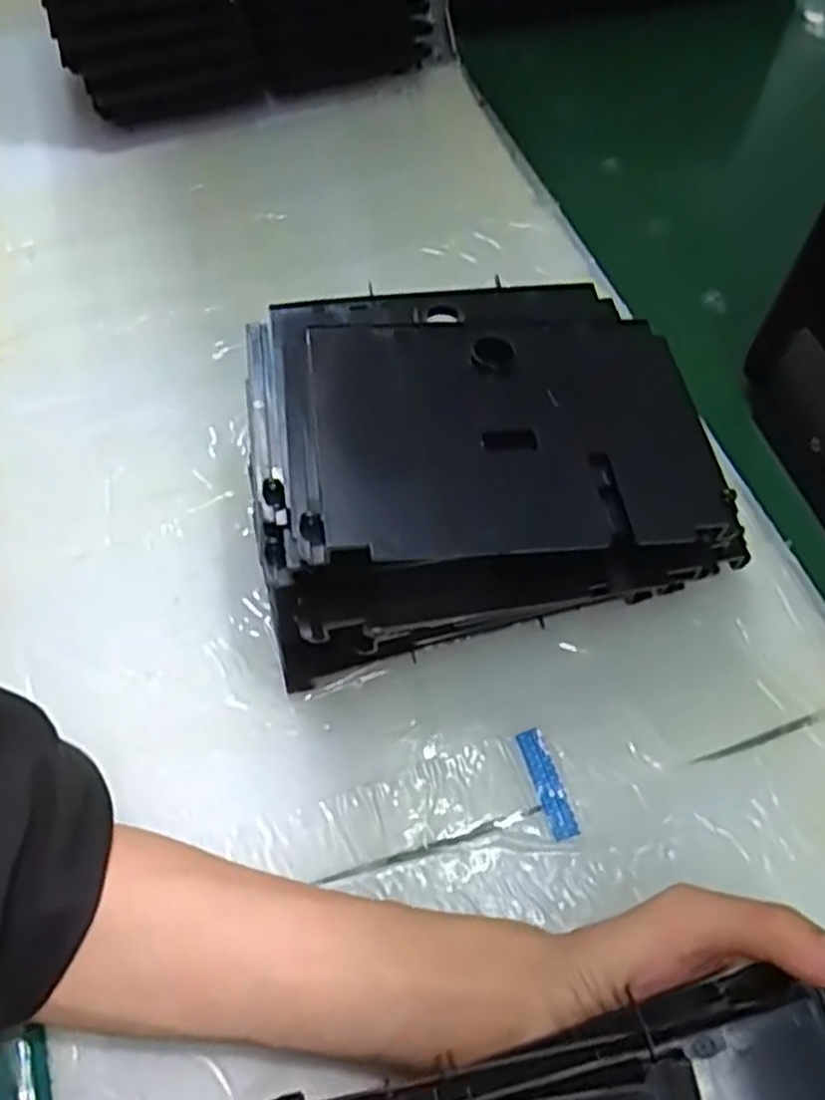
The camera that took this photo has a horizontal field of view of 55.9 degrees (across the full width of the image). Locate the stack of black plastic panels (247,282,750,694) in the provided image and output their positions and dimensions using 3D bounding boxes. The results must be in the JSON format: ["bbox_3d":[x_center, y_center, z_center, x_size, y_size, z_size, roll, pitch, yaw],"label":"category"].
[{"bbox_3d":[0.031,-0.038,0.372,0.197,0.105,0.160,-6,60,0],"label":"stack of black plastic panels"}]

